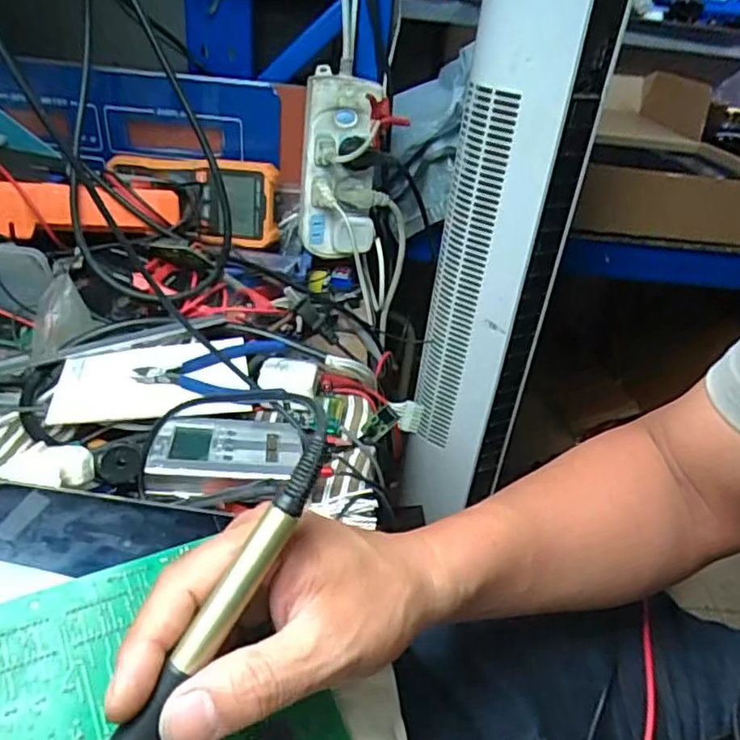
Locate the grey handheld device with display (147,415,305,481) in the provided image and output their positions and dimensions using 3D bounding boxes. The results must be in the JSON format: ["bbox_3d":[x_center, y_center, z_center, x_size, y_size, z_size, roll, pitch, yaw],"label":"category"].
[{"bbox_3d":[-0.100,0.057,0.445,0.098,0.019,0.067,3,32,-7],"label":"grey handheld device with display"}]

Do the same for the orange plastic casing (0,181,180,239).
[{"bbox_3d":[-0.255,-0.136,0.534,0.172,0.042,0.025,-2,33,-16],"label":"orange plastic casing"}]

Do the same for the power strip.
[{"bbox_3d":[-0.034,-0.204,0.648,0.082,0.181,0.056,11,32,5],"label":"power strip"}]

